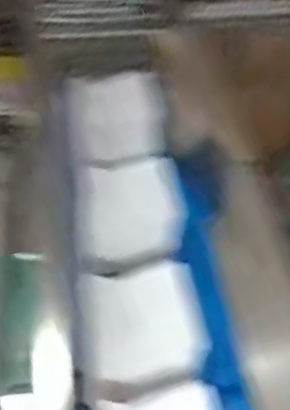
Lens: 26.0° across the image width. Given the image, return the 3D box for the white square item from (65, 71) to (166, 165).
[{"bbox_3d":[-0.049,-0.157,1.174,0.164,0.260,0.023,-11,60,-2],"label":"white square item"}]

